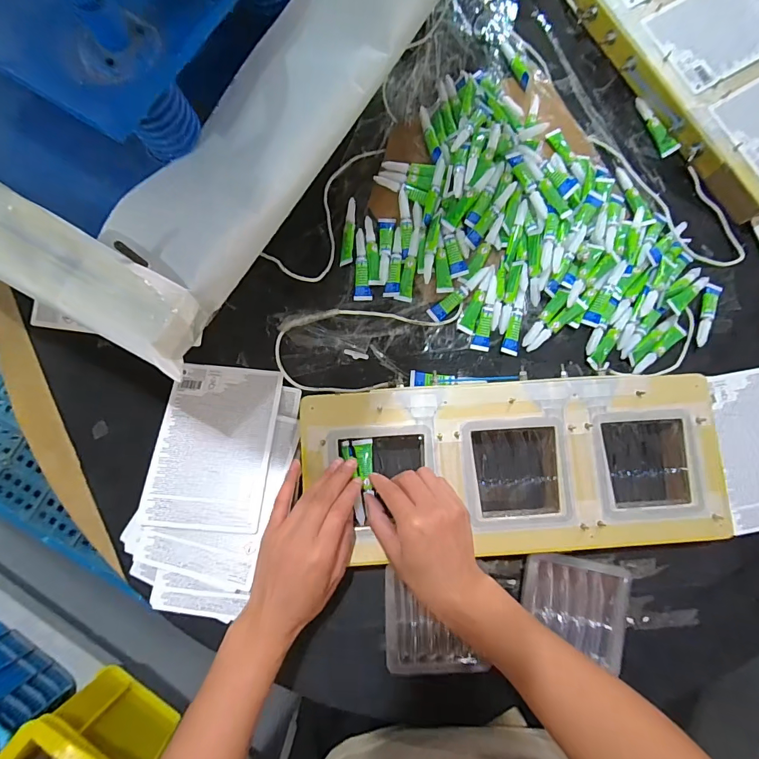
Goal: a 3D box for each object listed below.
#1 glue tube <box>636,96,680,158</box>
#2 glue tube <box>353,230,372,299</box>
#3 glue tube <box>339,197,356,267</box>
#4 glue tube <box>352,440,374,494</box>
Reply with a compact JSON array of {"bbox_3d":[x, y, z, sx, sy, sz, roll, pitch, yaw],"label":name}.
[{"bbox_3d":[0.344,-0.317,0.519,0.012,0.016,0.082,-26,82,-5],"label":"glue tube"},{"bbox_3d":[-0.020,-0.132,0.478,0.019,0.008,0.082,-1,81,-1],"label":"glue tube"},{"bbox_3d":[-0.034,-0.173,0.482,0.013,0.006,0.083,7,81,0],"label":"glue tube"},{"bbox_3d":[-0.015,0.086,0.418,0.019,0.007,0.049,-4,74,-2],"label":"glue tube"}]

